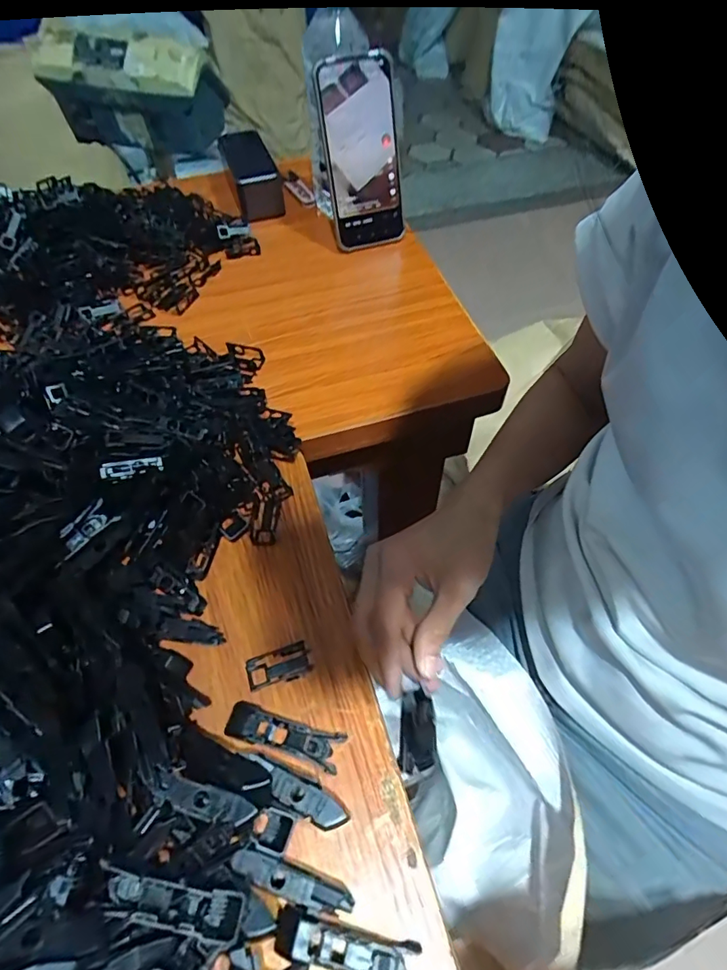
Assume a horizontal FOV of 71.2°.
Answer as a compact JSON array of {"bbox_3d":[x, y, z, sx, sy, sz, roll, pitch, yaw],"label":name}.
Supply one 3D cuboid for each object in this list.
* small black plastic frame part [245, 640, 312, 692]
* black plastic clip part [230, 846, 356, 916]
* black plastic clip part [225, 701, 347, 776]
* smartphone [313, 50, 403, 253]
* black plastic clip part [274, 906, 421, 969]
[{"bbox_3d":[-0.054,0.114,0.319,0.039,0.010,0.020,-13,56,-8],"label":"small black plastic frame part"},{"bbox_3d":[-0.036,0.199,0.254,0.061,0.014,0.015,16,57,12],"label":"black plastic clip part"},{"bbox_3d":[-0.047,0.147,0.298,0.069,0.009,0.021,15,56,11],"label":"black plastic clip part"},{"bbox_3d":[0.000,-0.340,0.529,0.080,0.167,0.016,-17,39,-10],"label":"smartphone"},{"bbox_3d":[-0.009,0.220,0.241,0.067,0.008,0.019,13,56,10],"label":"black plastic clip part"}]

